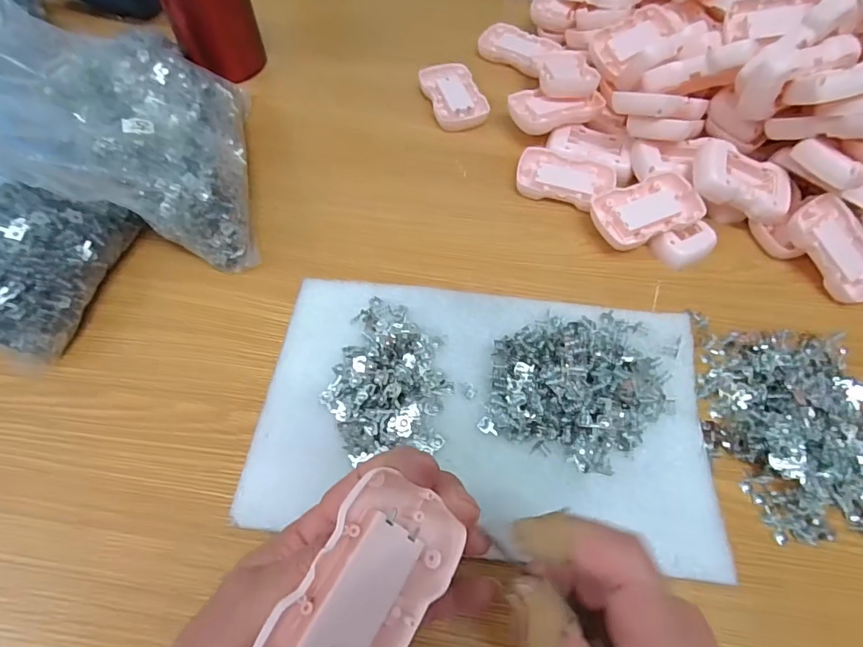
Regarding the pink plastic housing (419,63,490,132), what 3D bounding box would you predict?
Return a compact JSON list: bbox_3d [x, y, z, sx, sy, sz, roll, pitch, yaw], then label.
[{"bbox_3d":[0.023,-0.240,0.496,0.057,0.011,0.092,-15,63,-10],"label":"pink plastic housing"}]

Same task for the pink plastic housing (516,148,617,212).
[{"bbox_3d":[0.124,-0.134,0.442,0.087,0.011,0.055,17,62,8],"label":"pink plastic housing"}]

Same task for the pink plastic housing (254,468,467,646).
[{"bbox_3d":[-0.026,0.106,0.186,0.052,0.018,0.086,40,64,-12],"label":"pink plastic housing"}]

